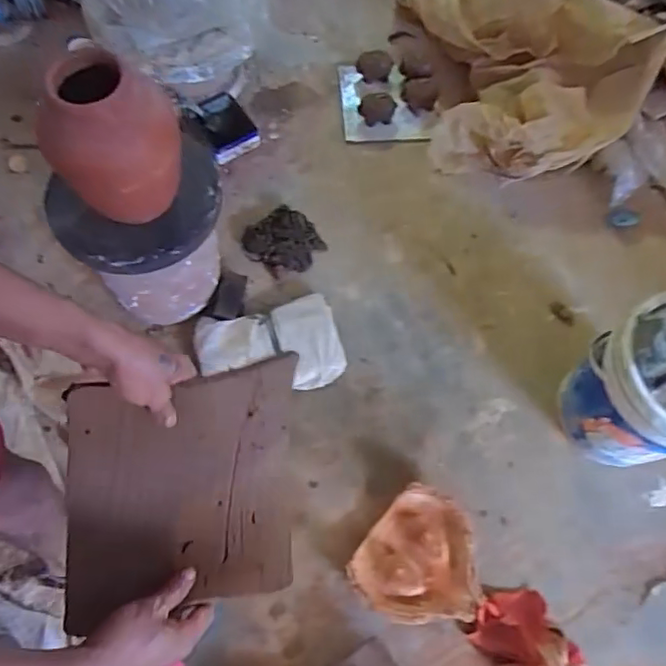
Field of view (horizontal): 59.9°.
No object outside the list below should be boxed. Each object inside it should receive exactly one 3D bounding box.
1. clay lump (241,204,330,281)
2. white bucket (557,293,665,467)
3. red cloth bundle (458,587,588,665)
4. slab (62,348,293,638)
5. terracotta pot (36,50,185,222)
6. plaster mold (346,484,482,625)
[{"bbox_3d":[-0.136,-0.242,1.542,0.192,0.075,0.167,35,70,14],"label":"clay lump"},{"bbox_3d":[0.659,0.126,1.212,0.259,0.394,0.288,4,68,-2],"label":"white bucket"},{"bbox_3d":[0.408,0.649,1.145,0.171,0.071,0.283,-35,71,-15],"label":"red cloth bundle"},{"bbox_3d":[-0.158,0.166,0.641,0.249,0.080,0.266,-1,103,-24],"label":"slab"},{"bbox_3d":[-0.376,-0.325,0.997,0.181,0.248,0.185,1,68,-3],"label":"terracotta pot"},{"bbox_3d":[0.167,0.474,1.238,0.260,0.066,0.261,-4,66,-3],"label":"plaster mold"}]

